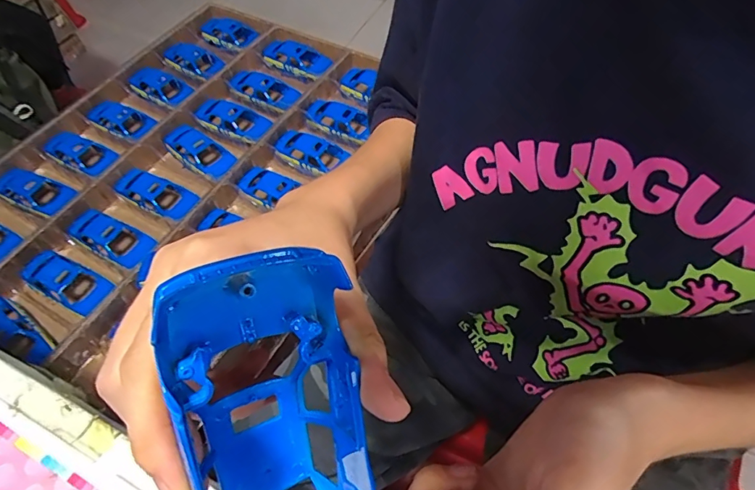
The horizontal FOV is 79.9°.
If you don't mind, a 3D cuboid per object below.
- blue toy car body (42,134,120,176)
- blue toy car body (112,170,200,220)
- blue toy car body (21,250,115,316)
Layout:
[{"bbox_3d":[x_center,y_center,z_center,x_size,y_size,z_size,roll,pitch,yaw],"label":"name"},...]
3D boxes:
[{"bbox_3d":[-0.420,-0.129,0.643,0.092,0.031,0.049,24,61,16],"label":"blue toy car body"},{"bbox_3d":[-0.287,-0.063,0.598,0.126,0.030,0.051,27,61,17],"label":"blue toy car body"},{"bbox_3d":[-0.364,0.041,0.528,0.097,0.026,0.048,22,60,15],"label":"blue toy car body"}]

